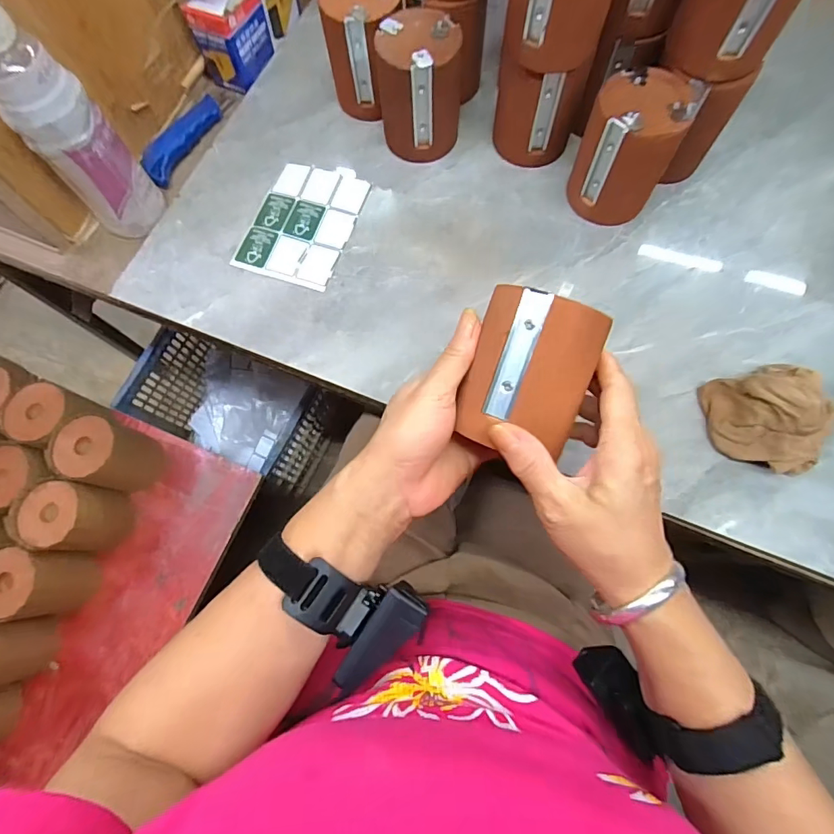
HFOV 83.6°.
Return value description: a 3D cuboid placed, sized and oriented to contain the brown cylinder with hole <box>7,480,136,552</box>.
[{"bbox_3d":[-0.437,0.131,0.601,0.096,0.098,0.077,2,72,3],"label":"brown cylinder with hole"}]

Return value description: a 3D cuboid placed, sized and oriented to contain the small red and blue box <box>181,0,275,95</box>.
[{"bbox_3d":[-0.207,-0.430,0.523,0.058,0.076,0.070,28,75,11],"label":"small red and blue box"}]

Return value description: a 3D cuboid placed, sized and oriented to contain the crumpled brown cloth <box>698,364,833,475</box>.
[{"bbox_3d":[0.281,0.002,0.371,0.067,0.053,0.080,-4,72,1],"label":"crumpled brown cloth"}]

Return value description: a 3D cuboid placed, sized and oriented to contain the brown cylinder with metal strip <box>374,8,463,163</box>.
[{"bbox_3d":[0.003,-0.320,0.461,0.079,0.104,0.072,0,72,2],"label":"brown cylinder with metal strip"}]

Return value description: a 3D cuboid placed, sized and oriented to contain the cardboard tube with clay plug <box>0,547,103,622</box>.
[{"bbox_3d":[-0.473,0.206,0.581,0.084,0.105,0.077,4,74,4],"label":"cardboard tube with clay plug"}]

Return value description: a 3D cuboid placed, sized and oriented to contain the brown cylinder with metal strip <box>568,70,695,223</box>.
[{"bbox_3d":[0.191,-0.239,0.426,0.075,0.105,0.074,-1,72,2],"label":"brown cylinder with metal strip"}]

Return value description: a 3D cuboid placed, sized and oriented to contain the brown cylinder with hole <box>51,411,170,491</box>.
[{"bbox_3d":[-0.414,0.053,0.629,0.086,0.106,0.083,-1,74,2],"label":"brown cylinder with hole"}]

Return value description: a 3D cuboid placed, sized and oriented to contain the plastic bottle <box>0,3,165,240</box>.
[{"bbox_3d":[-0.302,-0.241,0.405,0.059,0.187,0.054,-1,72,2],"label":"plastic bottle"}]

